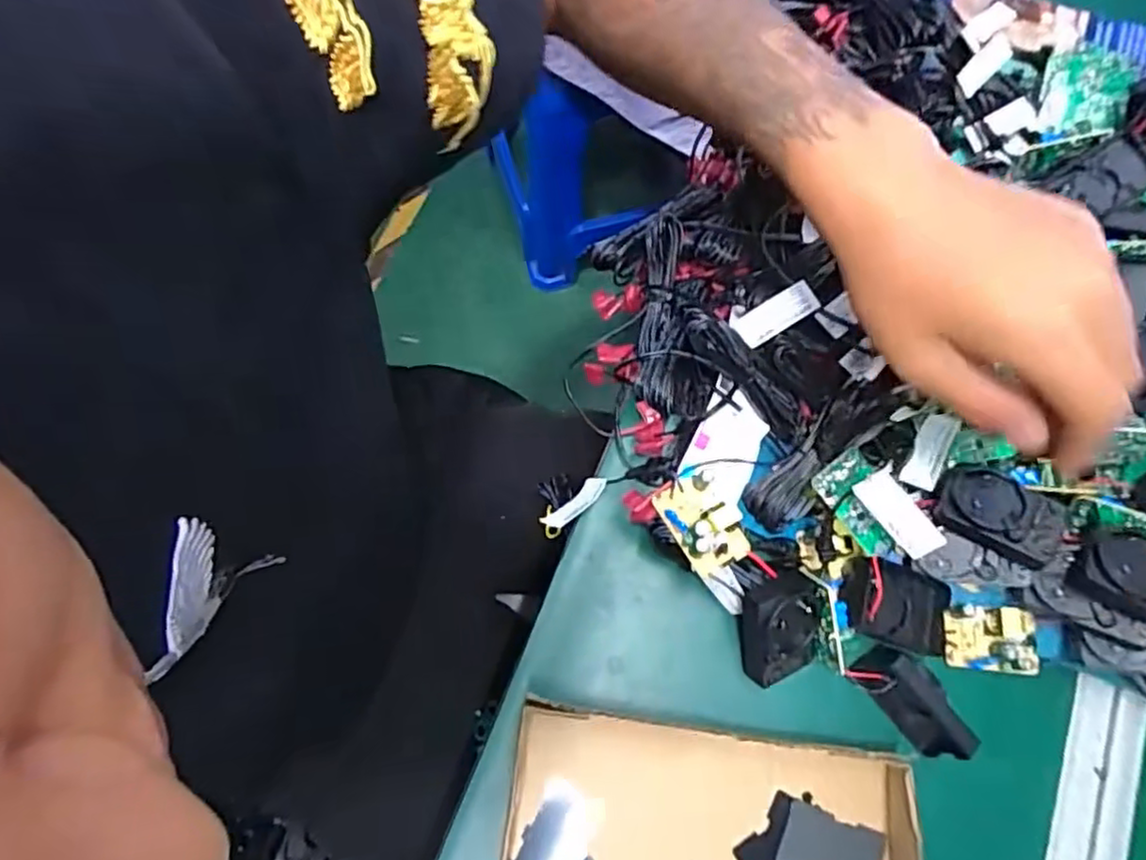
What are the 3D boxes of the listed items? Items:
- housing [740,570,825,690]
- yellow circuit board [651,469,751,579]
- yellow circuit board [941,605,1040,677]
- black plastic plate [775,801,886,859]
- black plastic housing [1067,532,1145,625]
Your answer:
[{"bbox_3d":[0.112,0.109,0.367,0.043,0.062,0.021,-19,27,-14],"label":"housing"},{"bbox_3d":[0.070,0.049,0.365,0.035,0.017,0.052,-31,76,-8],"label":"yellow circuit board"},{"bbox_3d":[0.237,0.117,0.380,0.048,0.012,0.035,6,74,2],"label":"yellow circuit board"},{"bbox_3d":[0.135,0.221,0.355,0.052,0.004,0.035,20,75,6],"label":"black plastic plate"},{"bbox_3d":[0.296,0.077,0.350,0.059,0.020,0.040,29,66,19],"label":"black plastic housing"}]

